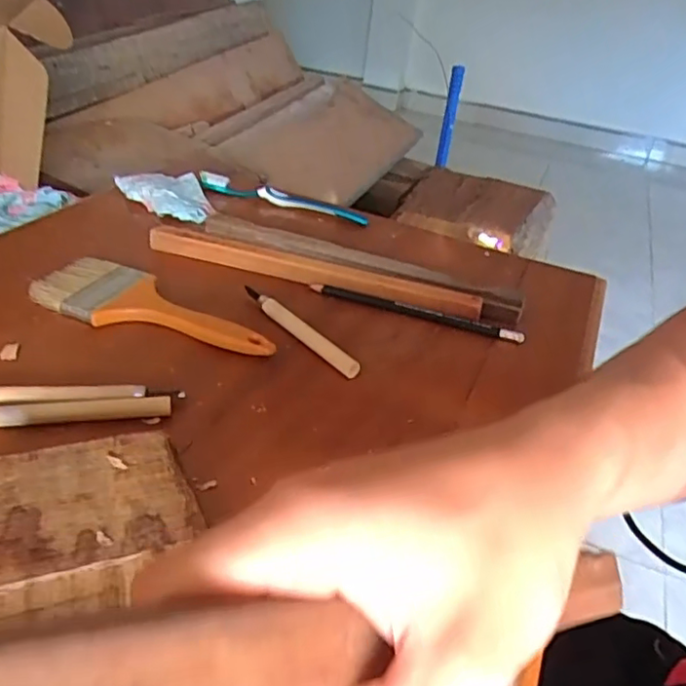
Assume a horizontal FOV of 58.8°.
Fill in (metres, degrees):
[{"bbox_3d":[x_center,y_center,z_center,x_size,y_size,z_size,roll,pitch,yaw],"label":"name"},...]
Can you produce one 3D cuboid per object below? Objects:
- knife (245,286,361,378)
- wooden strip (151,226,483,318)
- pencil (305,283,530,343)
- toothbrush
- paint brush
[{"bbox_3d":[-0.033,-0.011,0.456,0.009,0.014,0.127,-24,45,-37],"label":"knife"},{"bbox_3d":[-0.029,-0.062,0.520,0.290,0.019,0.021,15,36,11],"label":"wooden strip"},{"bbox_3d":[0.058,-0.025,0.494,0.174,0.010,0.012,15,36,11],"label":"pencil"},{"bbox_3d":[-0.067,-0.153,0.656,0.192,0.026,0.019,16,36,13],"label":"toothbrush"},{"bbox_3d":[-0.140,-0.025,0.456,0.195,0.015,0.065,18,36,15],"label":"paint brush"}]

